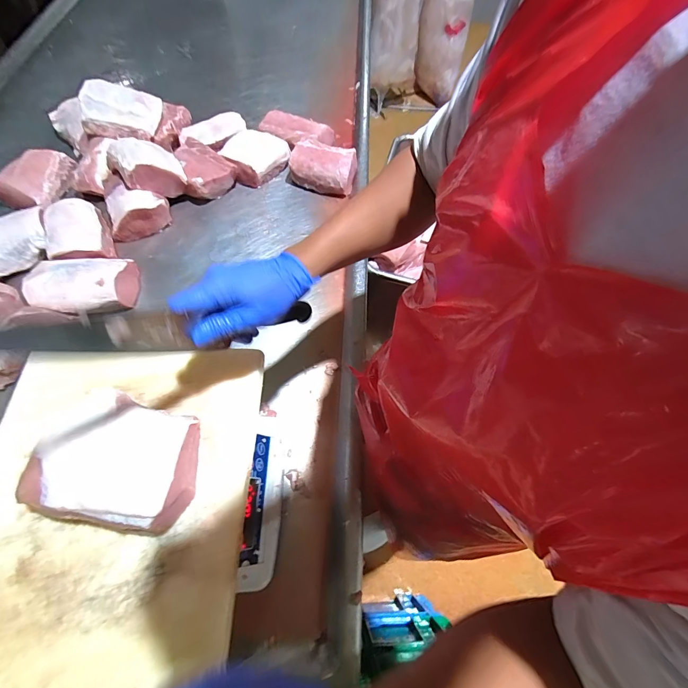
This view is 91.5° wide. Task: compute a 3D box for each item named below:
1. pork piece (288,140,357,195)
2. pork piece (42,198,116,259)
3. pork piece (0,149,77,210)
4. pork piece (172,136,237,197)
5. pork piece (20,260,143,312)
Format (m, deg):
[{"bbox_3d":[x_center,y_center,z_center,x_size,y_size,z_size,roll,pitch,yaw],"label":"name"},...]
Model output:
[{"bbox_3d":[-0.049,-0.434,0.814,0.156,0.060,0.109,17,65,7],"label":"pork piece"},{"bbox_3d":[-0.572,-0.237,0.719,0.101,0.058,0.163,-25,67,-12],"label":"pork piece"},{"bbox_3d":[-0.735,-0.390,0.787,0.149,0.047,0.153,4,64,1],"label":"pork piece"},{"bbox_3d":[-0.338,-0.413,0.799,0.113,0.070,0.140,-35,69,-16],"label":"pork piece"},{"bbox_3d":[-0.516,-0.114,0.665,0.194,0.057,0.116,-12,65,-6],"label":"pork piece"}]

